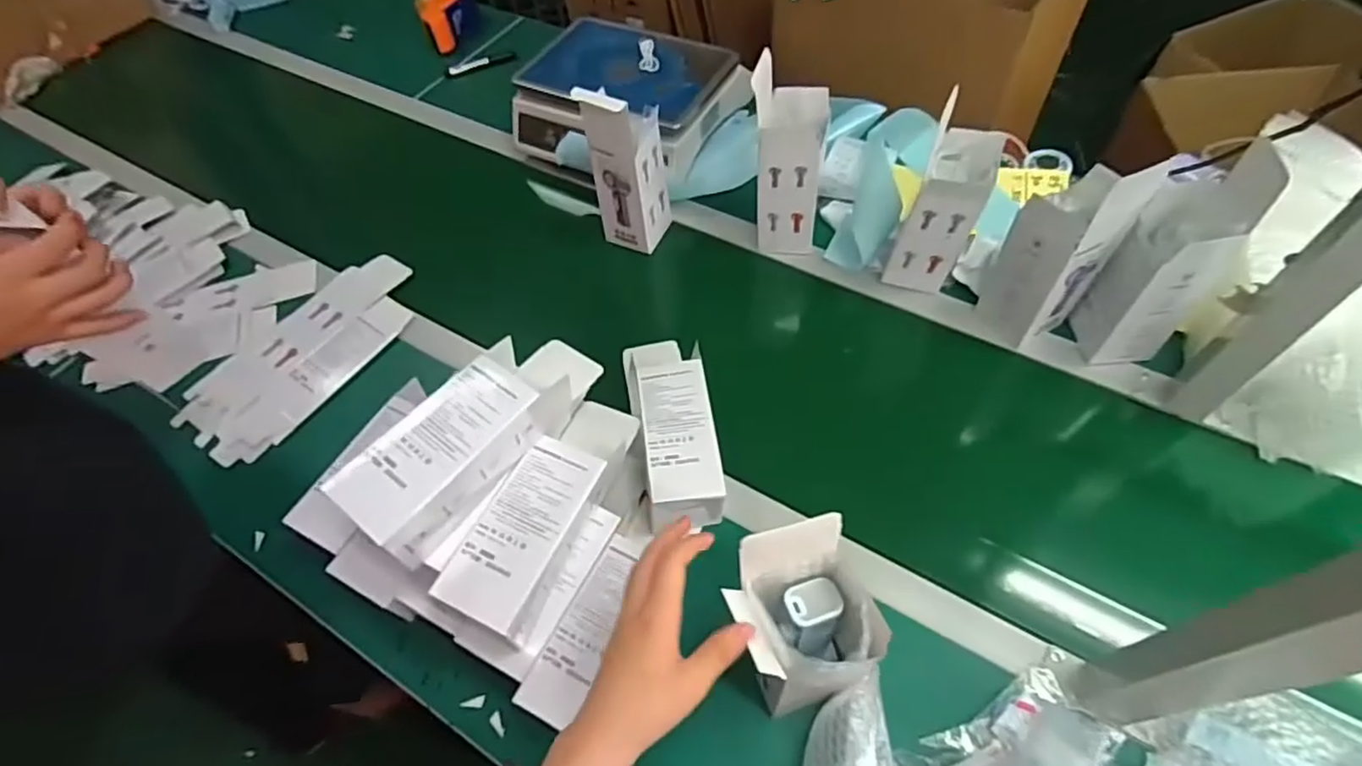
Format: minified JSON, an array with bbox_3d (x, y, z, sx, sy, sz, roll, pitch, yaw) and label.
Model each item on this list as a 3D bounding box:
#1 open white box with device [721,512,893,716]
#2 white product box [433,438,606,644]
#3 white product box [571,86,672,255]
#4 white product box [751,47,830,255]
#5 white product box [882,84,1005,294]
[{"bbox_3d":[0.087,0.182,0.491,0.087,0.172,0.091,-21,58,-8],"label":"open white box with device"},{"bbox_3d":[-0.129,0.137,0.577,0.071,0.081,0.160,20,62,17],"label":"white product box"},{"bbox_3d":[-0.066,-0.278,0.826,0.069,0.228,0.077,23,62,18],"label":"white product box"},{"bbox_3d":[0.132,-0.271,0.796,0.088,0.223,0.081,5,58,8],"label":"white product box"},{"bbox_3d":[0.297,-0.200,0.740,0.081,0.214,0.081,21,62,17],"label":"white product box"}]

